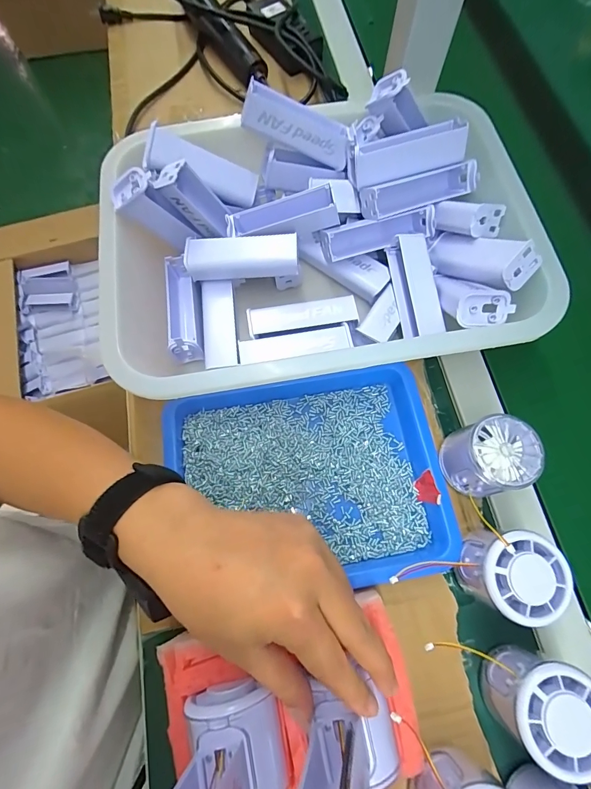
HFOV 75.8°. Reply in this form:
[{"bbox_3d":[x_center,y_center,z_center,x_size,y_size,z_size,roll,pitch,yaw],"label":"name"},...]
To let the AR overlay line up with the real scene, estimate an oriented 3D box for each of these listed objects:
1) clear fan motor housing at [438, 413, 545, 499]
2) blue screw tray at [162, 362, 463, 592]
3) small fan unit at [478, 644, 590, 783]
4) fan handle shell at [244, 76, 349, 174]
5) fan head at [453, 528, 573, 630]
[{"bbox_3d":[0.154,0.050,0.302,0.056,0.050,0.054,-19,72,-6],"label":"clear fan motor housing"},{"bbox_3d":[0.012,0.067,0.311,0.219,0.032,0.165,-9,72,-3],"label":"blue screw tray"},{"bbox_3d":[0.160,0.202,0.250,0.056,0.057,0.054,0,71,0],"label":"small fan unit"},{"bbox_3d":[0.004,-0.239,0.341,0.099,0.032,0.025,7,69,-29],"label":"fan handle shell"},{"bbox_3d":[0.152,0.127,0.274,0.061,0.052,0.057,0,71,0],"label":"fan head"}]

